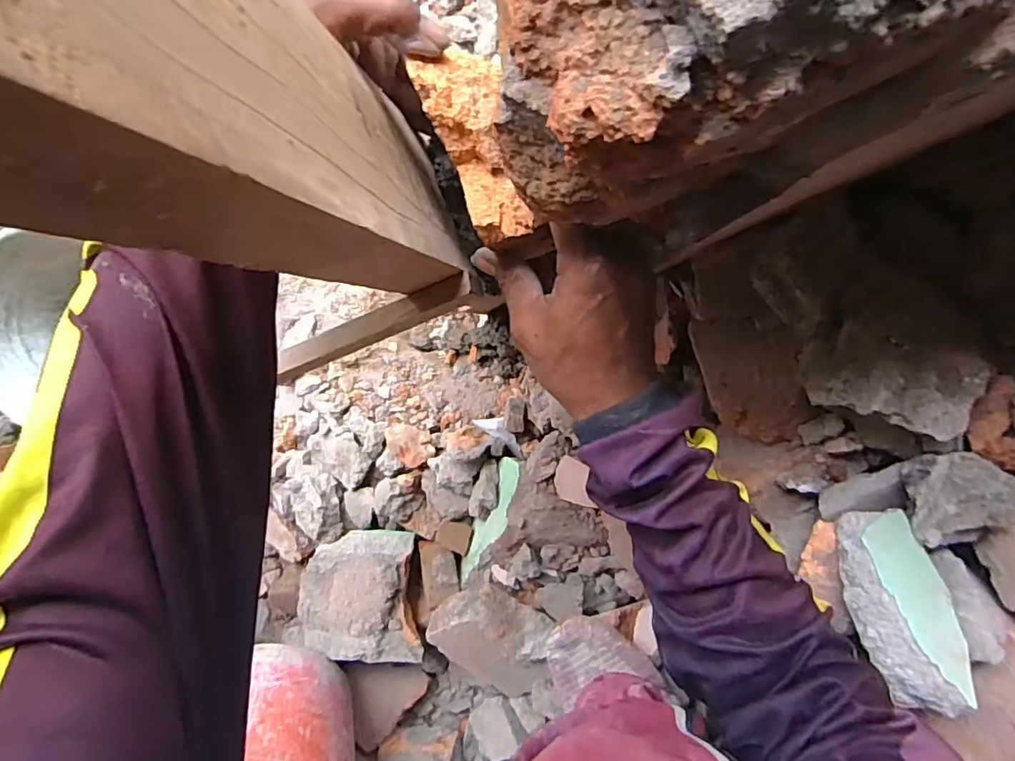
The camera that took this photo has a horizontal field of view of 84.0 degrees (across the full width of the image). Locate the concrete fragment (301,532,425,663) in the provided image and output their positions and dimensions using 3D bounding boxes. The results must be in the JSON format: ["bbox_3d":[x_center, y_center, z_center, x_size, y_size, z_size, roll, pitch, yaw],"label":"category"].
[{"bbox_3d":[-0.191,0.268,0.707,0.165,0.073,0.135,-3,95,8],"label":"concrete fragment"}]

